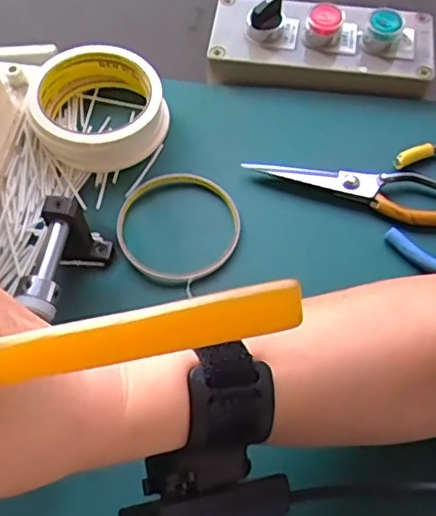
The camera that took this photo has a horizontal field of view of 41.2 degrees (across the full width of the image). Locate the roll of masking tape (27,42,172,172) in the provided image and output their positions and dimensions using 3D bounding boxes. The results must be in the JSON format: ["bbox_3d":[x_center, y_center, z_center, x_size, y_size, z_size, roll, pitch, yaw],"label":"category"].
[{"bbox_3d":[-0.086,-0.110,0.421,0.093,0.032,0.093,0,62,0],"label":"roll of masking tape"}]

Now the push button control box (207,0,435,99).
[{"bbox_3d":[0.081,-0.172,0.455,0.170,0.048,0.074,10,62,6],"label":"push button control box"}]

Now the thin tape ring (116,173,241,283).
[{"bbox_3d":[-0.027,-0.023,0.392,0.082,0.006,0.084,0,62,0],"label":"thin tape ring"}]

